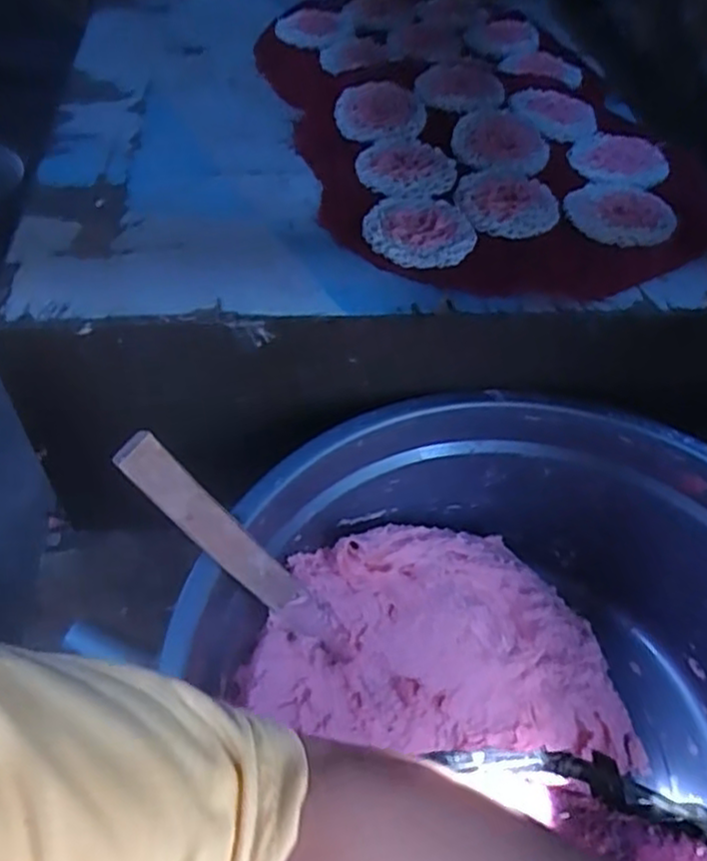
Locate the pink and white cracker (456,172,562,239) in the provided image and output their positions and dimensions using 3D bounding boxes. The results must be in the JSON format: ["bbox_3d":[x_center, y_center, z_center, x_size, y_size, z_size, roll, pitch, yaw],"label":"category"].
[{"bbox_3d":[0.118,-0.177,0.543,0.076,0.006,0.073,3,49,-1],"label":"pink and white cracker"}]

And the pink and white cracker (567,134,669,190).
[{"bbox_3d":[0.225,-0.231,0.596,0.078,0.004,0.084,19,51,12],"label":"pink and white cracker"}]

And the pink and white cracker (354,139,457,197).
[{"bbox_3d":[0.043,-0.214,0.571,0.077,0.006,0.086,7,49,2],"label":"pink and white cracker"}]

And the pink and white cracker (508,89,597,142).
[{"bbox_3d":[0.180,-0.285,0.626,0.080,0.005,0.075,38,57,25],"label":"pink and white cracker"}]

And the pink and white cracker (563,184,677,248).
[{"bbox_3d":[0.208,-0.171,0.545,0.079,0.008,0.087,32,54,21],"label":"pink and white cracker"}]

